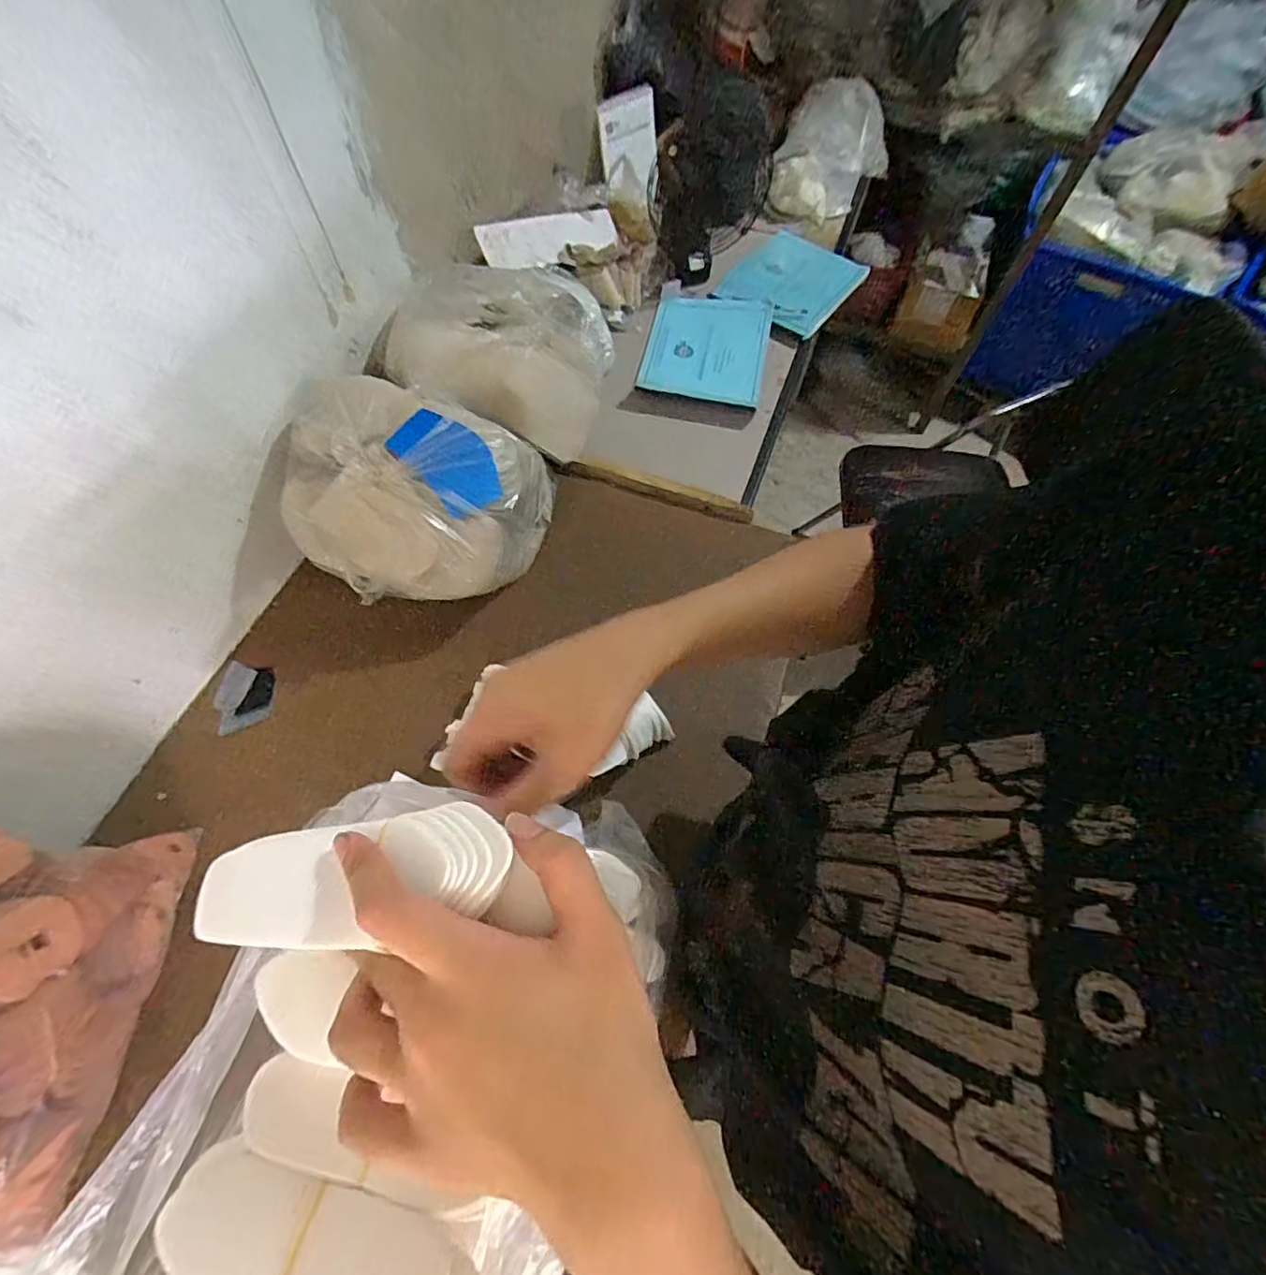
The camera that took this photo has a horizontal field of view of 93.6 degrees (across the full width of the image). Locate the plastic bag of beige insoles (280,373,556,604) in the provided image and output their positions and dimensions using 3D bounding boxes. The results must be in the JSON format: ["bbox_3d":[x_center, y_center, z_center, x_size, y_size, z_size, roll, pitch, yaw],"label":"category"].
[{"bbox_3d":[-0.289,-0.167,0.778,0.306,0.178,0.248,11,63,5],"label":"plastic bag of beige insoles"}]

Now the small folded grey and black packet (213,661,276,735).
[{"bbox_3d":[-0.514,0.082,0.786,0.064,0.004,0.091,15,72,-25],"label":"small folded grey and black packet"}]

